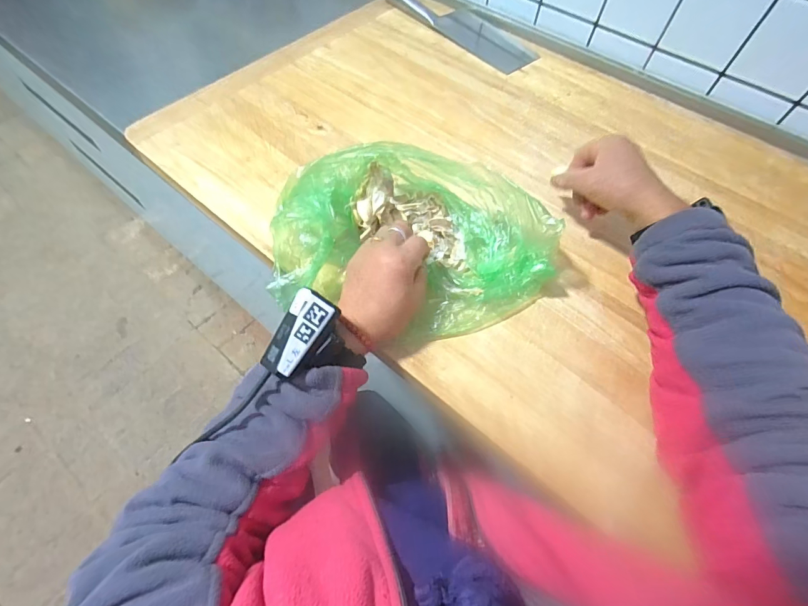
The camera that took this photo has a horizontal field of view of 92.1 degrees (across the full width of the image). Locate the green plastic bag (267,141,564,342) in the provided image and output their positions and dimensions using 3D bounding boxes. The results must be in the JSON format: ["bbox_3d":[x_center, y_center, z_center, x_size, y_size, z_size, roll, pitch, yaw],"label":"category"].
[{"bbox_3d":[0.006,-0.060,0.392,0.254,0.086,0.204,30,62,16],"label":"green plastic bag"}]

